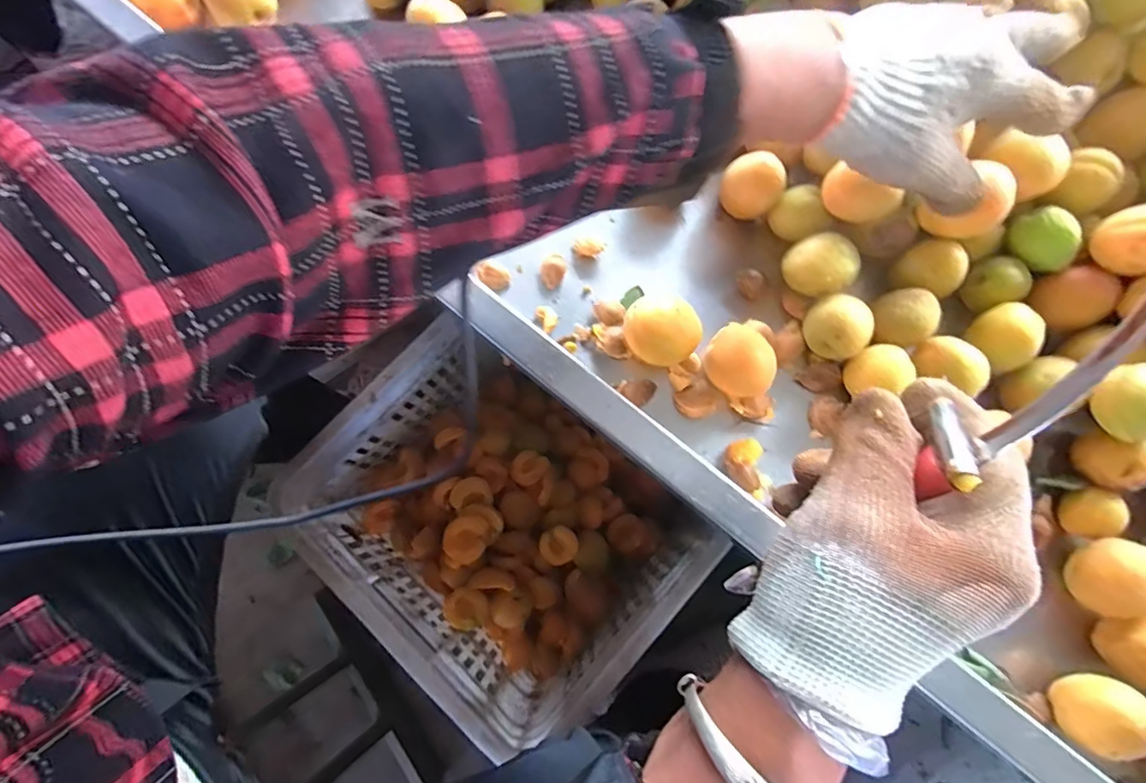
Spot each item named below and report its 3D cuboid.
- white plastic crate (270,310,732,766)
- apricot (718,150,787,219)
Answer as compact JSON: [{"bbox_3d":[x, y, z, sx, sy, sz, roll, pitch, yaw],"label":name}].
[{"bbox_3d":[-0.076,0.137,0.574,0.347,0.219,0.275,39,83,8],"label":"white plastic crate"},{"bbox_3d":[0.134,-0.154,0.376,0.042,0.034,0.034,25,81,6],"label":"apricot"}]

